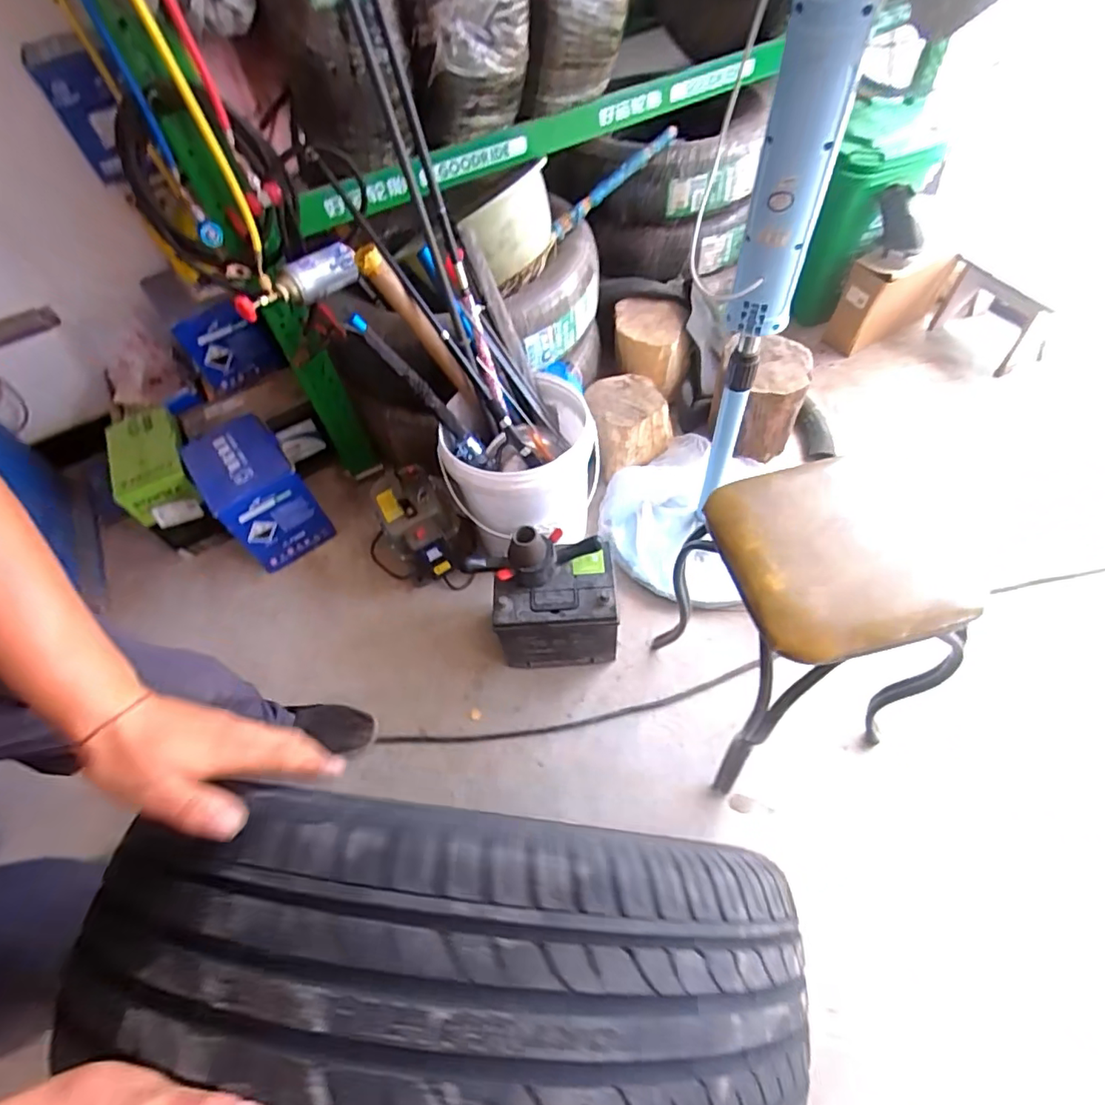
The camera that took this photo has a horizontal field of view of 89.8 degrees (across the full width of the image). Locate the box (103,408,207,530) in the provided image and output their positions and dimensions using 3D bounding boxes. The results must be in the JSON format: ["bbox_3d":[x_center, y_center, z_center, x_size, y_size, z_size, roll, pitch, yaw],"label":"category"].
[{"bbox_3d":[-0.926,-0.196,1.303,0.146,0.147,0.259,-23,57,-12],"label":"box"}]

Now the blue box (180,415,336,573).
[{"bbox_3d":[-0.691,-0.135,1.314,0.186,0.259,0.270,-35,60,-18],"label":"blue box"}]

